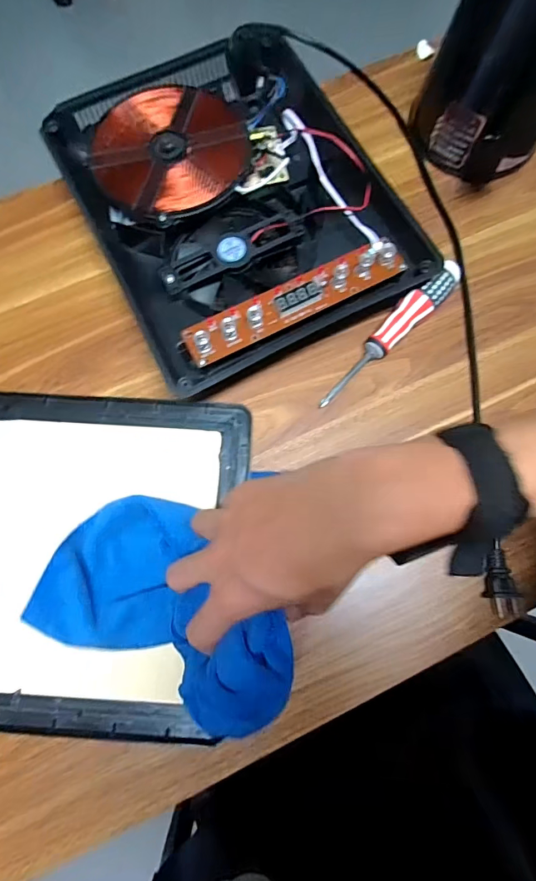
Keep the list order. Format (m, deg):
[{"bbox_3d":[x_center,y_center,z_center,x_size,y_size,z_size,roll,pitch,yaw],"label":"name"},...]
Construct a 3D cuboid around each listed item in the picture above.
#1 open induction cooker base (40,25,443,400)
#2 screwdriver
[{"bbox_3d":[-0.038,-0.245,0.435,0.275,0.056,0.357,-27,77,-7],"label":"open induction cooker base"},{"bbox_3d":[0.111,-0.099,0.408,0.180,0.029,0.027,-44,79,-4],"label":"screwdriver"}]

